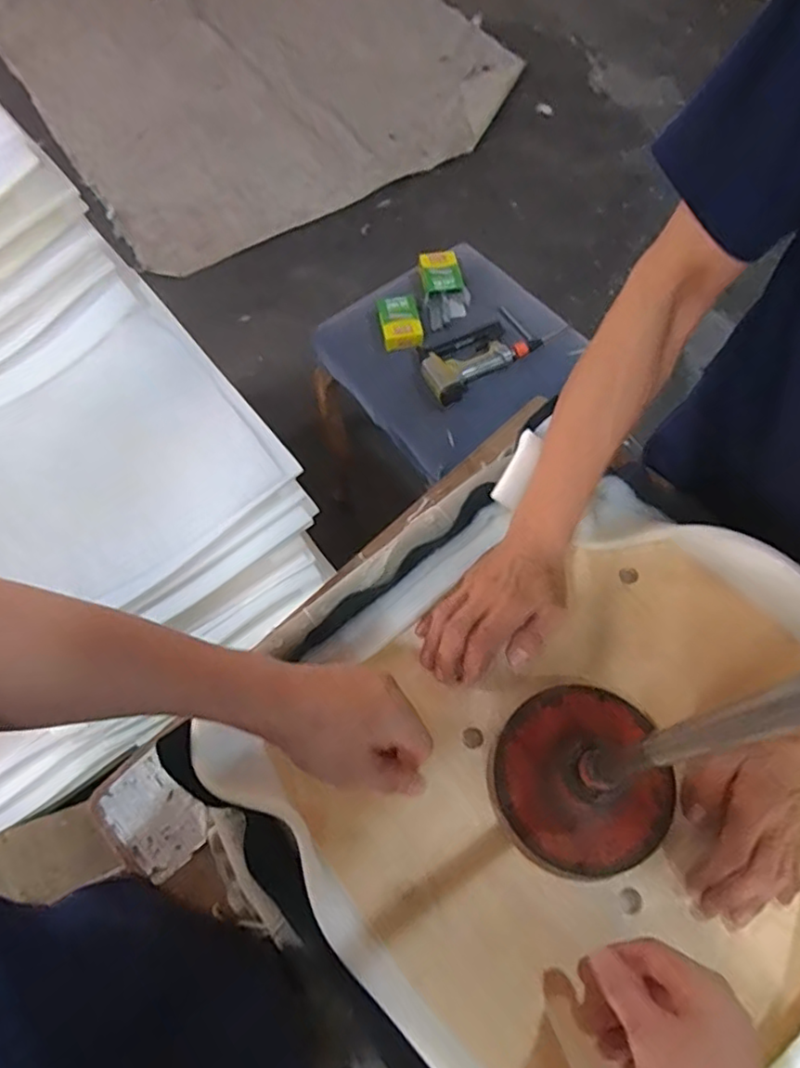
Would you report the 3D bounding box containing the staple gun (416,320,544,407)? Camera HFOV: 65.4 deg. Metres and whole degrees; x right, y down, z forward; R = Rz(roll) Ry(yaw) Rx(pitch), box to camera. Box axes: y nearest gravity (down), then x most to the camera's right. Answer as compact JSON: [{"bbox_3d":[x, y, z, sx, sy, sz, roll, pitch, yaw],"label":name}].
[{"bbox_3d":[0.145,-0.359,1.226,0.249,0.047,0.129,-31,68,-14],"label":"staple gun"}]

